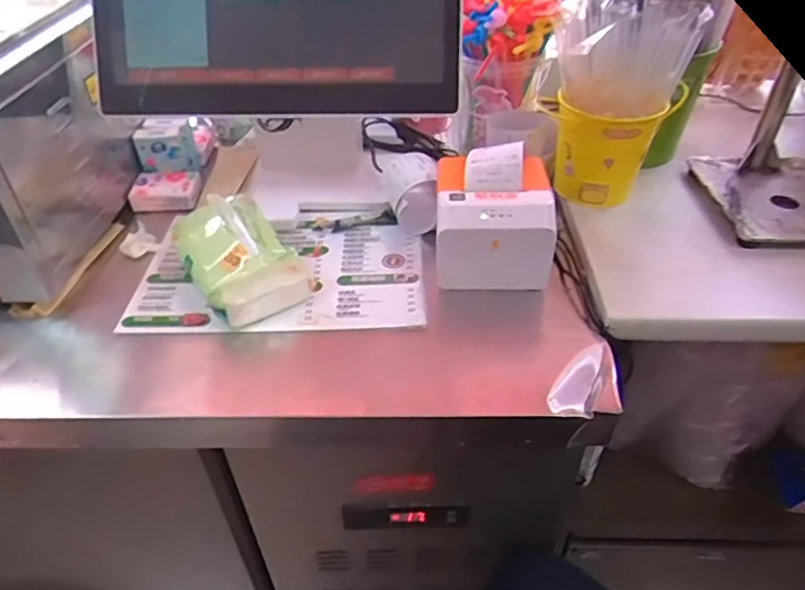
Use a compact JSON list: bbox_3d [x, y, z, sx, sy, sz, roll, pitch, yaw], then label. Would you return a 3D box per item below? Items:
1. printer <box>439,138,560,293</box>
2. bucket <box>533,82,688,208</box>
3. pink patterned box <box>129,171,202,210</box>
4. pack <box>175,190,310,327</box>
[{"bbox_3d":[0.092,-0.076,0.595,0.109,0.123,0.125,2,39,4],"label":"printer"},{"bbox_3d":[0.230,-0.174,0.678,0.137,0.112,0.137,-1,39,1],"label":"bucket"},{"bbox_3d":[-0.295,-0.132,0.740,0.076,0.029,0.053,-1,39,1],"label":"pink patterned box"},{"bbox_3d":[-0.160,-0.040,0.590,0.101,0.082,0.138,-21,43,-22],"label":"pack"}]

